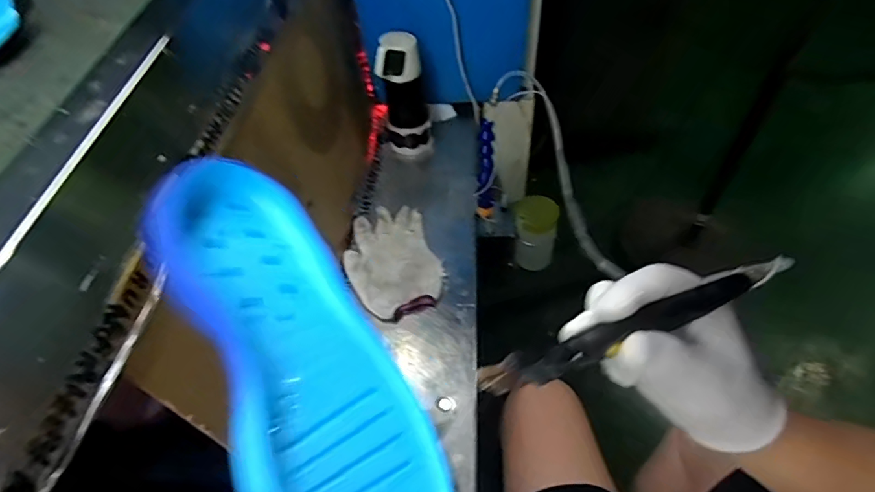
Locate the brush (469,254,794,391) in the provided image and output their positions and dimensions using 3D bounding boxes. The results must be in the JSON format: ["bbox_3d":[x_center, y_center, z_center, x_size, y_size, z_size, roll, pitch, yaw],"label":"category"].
[{"bbox_3d":[0.102,0.036,0.243,0.173,0.011,0.016,-21,53,-7],"label":"brush"}]

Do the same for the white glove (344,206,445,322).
[{"bbox_3d":[-0.070,0.021,0.749,0.133,0.018,0.192,-18,52,-10],"label":"white glove"}]

